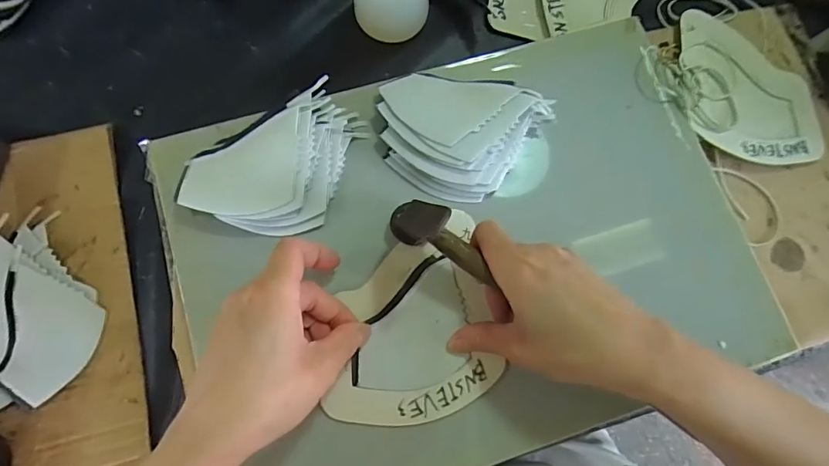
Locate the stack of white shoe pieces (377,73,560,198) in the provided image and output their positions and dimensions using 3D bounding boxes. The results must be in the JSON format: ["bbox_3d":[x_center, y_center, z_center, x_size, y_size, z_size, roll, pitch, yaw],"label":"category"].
[{"bbox_3d":[0.036,-0.071,0.330,0.122,0.025,0.085,10,78,-1],"label":"stack of white shoe pieces"}]

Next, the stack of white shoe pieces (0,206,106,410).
[{"bbox_3d":[-0.297,0.057,0.331,0.107,0.019,0.135,-20,79,-6],"label":"stack of white shoe pieces"}]

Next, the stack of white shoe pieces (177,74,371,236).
[{"bbox_3d":[-0.099,-0.057,0.325,0.094,0.020,0.115,23,78,2],"label":"stack of white shoe pieces"}]

